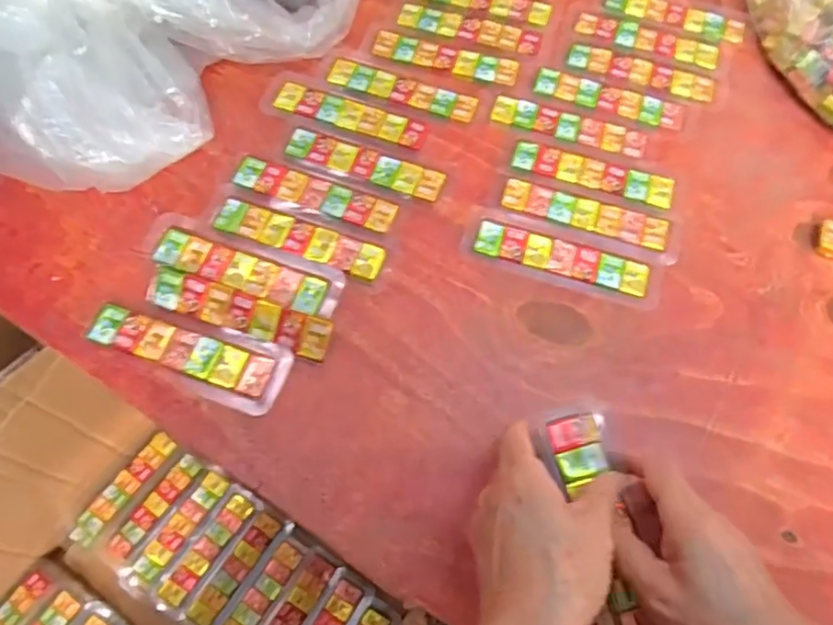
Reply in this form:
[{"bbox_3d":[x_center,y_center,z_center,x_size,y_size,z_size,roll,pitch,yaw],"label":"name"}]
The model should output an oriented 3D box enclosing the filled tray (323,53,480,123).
[{"bbox_3d":[-0.011,-0.177,0.490,0.129,0.004,0.034,20,67,6],"label":"filled tray"}]

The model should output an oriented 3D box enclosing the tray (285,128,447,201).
[{"bbox_3d":[-0.038,-0.111,0.455,0.118,0.004,0.029,19,67,6],"label":"tray"}]

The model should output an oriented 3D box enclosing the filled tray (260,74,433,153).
[{"bbox_3d":[-0.056,-0.153,0.475,0.135,0.004,0.039,21,67,7],"label":"filled tray"}]

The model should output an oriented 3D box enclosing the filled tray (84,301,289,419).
[{"bbox_3d":[-0.144,0.027,0.391,0.127,0.009,0.045,16,67,5],"label":"filled tray"}]

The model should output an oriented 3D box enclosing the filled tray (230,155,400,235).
[{"bbox_3d":[-0.074,-0.085,0.441,0.123,0.004,0.031,20,67,6],"label":"filled tray"}]

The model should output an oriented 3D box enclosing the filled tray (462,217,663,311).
[{"bbox_3d":[0.101,-0.036,0.429,0.135,0.007,0.036,16,67,5],"label":"filled tray"}]

